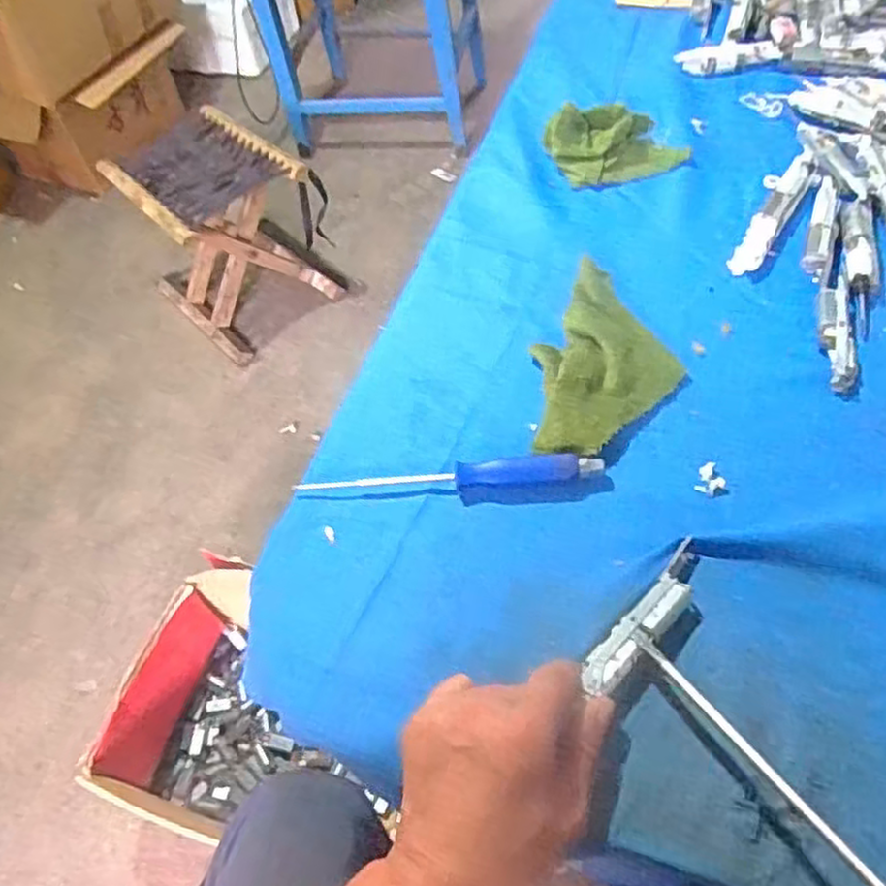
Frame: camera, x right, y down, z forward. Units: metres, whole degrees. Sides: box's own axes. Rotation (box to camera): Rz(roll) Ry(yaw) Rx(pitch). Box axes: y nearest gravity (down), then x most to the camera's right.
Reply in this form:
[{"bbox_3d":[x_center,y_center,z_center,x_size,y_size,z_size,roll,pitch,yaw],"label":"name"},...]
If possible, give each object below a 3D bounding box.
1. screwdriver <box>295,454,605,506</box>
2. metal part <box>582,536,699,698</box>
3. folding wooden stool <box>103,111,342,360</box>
[{"bbox_3d":[0.004,0.024,0.450,0.184,0.021,0.022,-2,56,4],"label":"screwdriver"},{"bbox_3d":[0.110,0.091,0.384,0.022,0.014,0.104,35,57,25],"label":"metal part"},{"bbox_3d":[-0.413,-0.407,1.413,0.281,0.303,0.311,-38,61,-19],"label":"folding wooden stool"}]

